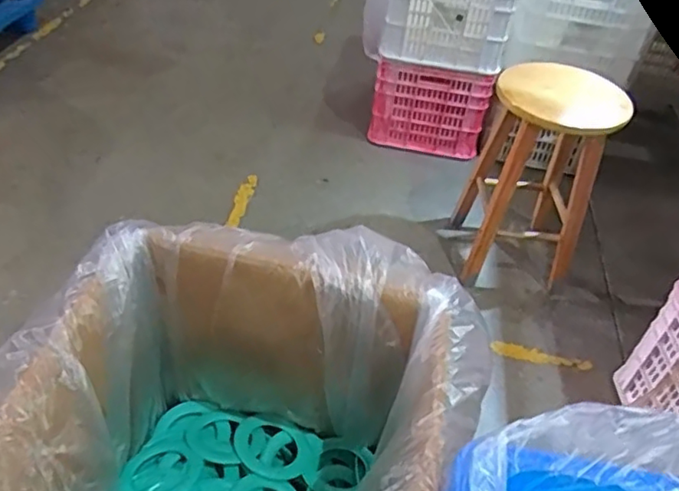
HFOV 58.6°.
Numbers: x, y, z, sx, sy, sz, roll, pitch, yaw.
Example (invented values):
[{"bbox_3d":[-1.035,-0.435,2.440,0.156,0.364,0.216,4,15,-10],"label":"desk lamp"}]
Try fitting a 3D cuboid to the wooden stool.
[{"bbox_3d":[0.456,-0.166,1.451,0.256,0.505,0.253,1,43,-5],"label":"wooden stool"}]

